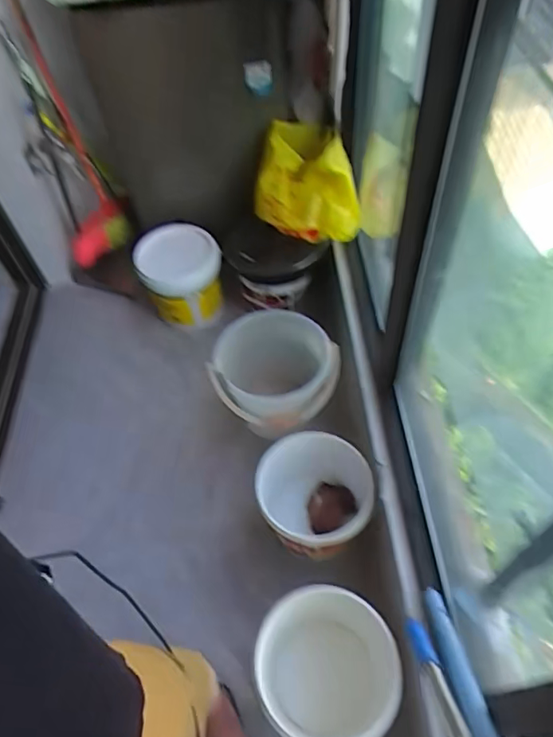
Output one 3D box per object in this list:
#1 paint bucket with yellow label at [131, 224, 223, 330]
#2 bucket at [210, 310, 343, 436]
[{"bbox_3d":[-0.299,-0.297,1.642,0.241,0.253,0.232,-2,55,2],"label":"paint bucket with yellow label"},{"bbox_3d":[-0.003,0.029,1.417,0.328,0.247,0.279,-2,55,2],"label":"bucket"}]

